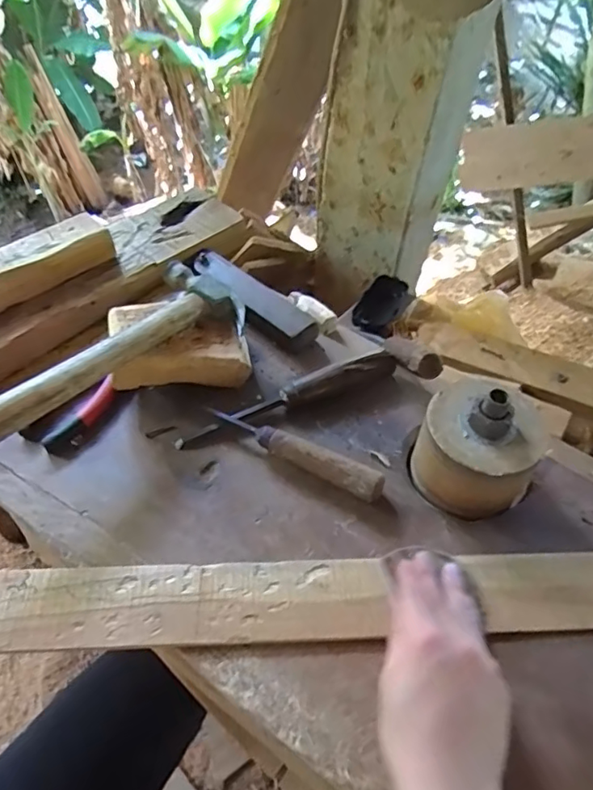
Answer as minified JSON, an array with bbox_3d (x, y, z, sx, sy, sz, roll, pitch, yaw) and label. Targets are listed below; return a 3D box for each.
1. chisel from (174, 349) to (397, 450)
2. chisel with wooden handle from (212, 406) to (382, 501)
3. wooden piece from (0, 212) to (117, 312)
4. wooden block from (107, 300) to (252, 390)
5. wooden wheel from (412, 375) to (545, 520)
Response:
[{"bbox_3d":[-0.009,0.000,0.553,0.234,0.029,0.027,-18,55,-16],"label":"chisel"},{"bbox_3d":[-0.003,0.050,0.506,0.176,0.026,0.023,25,55,16],"label":"chisel with wooden handle"},{"bbox_3d":[-0.310,-0.135,0.597,0.218,0.042,0.056,-34,61,-25],"label":"wooden piece"},{"bbox_3d":[-0.122,-0.055,0.565,0.138,0.045,0.090,-7,53,-8],"label":"wooden block"},{"bbox_3d":[0.163,0.042,0.482,0.100,0.106,0.099,1,52,-2],"label":"wooden wheel"}]

